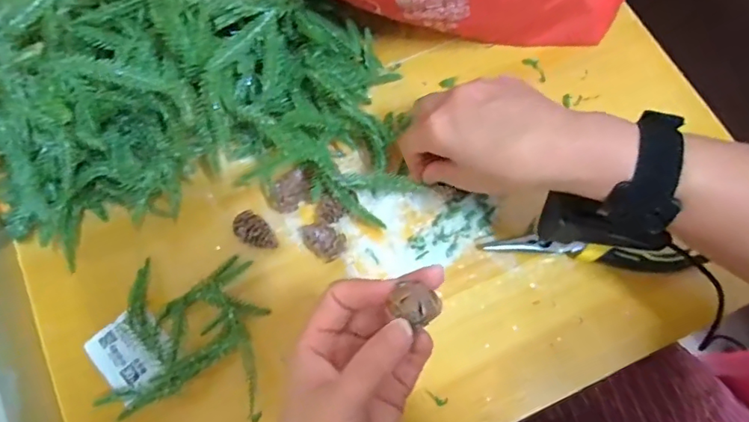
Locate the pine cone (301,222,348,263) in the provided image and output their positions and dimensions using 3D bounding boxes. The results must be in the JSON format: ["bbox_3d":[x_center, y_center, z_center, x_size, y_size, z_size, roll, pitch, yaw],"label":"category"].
[{"bbox_3d":[-0.039,0.022,0.389,0.038,0.023,0.021,37,75,13],"label":"pine cone"}]

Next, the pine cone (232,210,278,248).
[{"bbox_3d":[-0.090,0.016,0.390,0.036,0.017,0.021,37,75,14],"label":"pine cone"}]

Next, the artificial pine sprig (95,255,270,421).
[{"bbox_3d":[-0.136,0.087,0.364,0.115,0.032,0.106,-2,70,1],"label":"artificial pine sprig"}]

